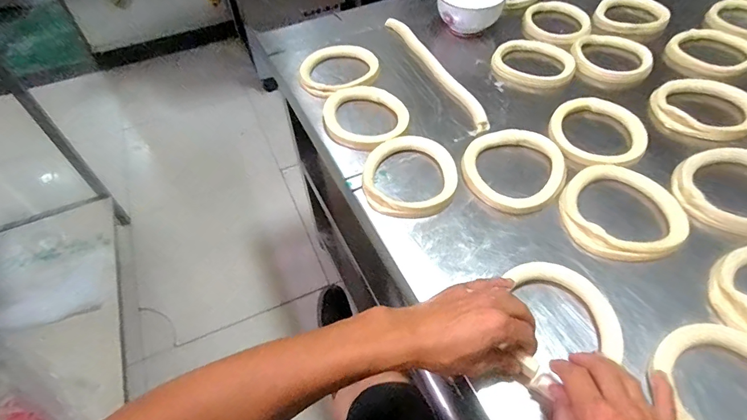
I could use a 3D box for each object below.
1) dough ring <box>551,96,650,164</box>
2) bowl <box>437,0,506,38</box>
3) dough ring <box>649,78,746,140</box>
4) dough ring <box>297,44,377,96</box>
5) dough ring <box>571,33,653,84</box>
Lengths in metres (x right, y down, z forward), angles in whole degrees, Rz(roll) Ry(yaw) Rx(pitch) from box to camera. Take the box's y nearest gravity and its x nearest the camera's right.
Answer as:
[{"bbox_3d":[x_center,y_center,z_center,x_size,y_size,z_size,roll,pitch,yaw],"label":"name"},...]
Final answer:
[{"bbox_3d":[0.347,-0.129,0.664,0.132,0.020,0.142,-2,50,2],"label":"dough ring"},{"bbox_3d":[0.204,-0.440,0.908,0.135,0.067,0.150,3,51,7],"label":"bowl"},{"bbox_3d":[0.545,-0.167,0.700,0.148,0.035,0.148,-2,50,2],"label":"dough ring"},{"bbox_3d":[-0.071,-0.274,0.812,0.153,0.016,0.153,-2,50,2],"label":"dough ring"},{"bbox_3d":[0.440,-0.292,0.804,0.153,0.018,0.153,-2,50,2],"label":"dough ring"}]

